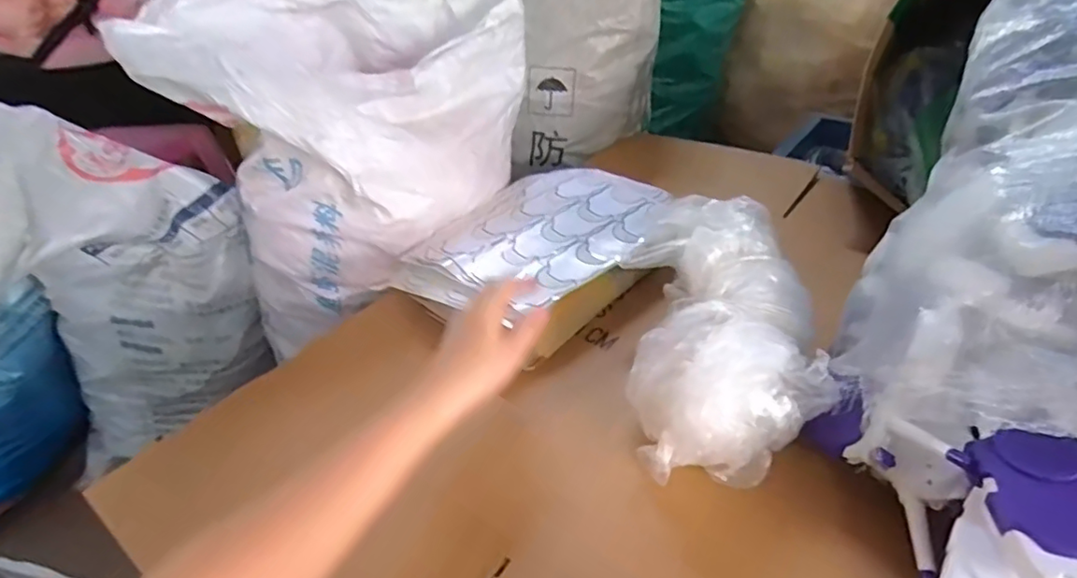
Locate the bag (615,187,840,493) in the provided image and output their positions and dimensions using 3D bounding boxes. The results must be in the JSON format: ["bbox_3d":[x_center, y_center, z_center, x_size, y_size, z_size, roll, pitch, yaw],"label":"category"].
[{"bbox_3d":[0.159,0.033,0.514,0.163,0.125,0.242,-4,38,0],"label":"bag"}]

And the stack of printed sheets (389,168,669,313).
[{"bbox_3d":[0.007,-0.070,0.708,0.217,0.033,0.313,23,45,30],"label":"stack of printed sheets"}]

